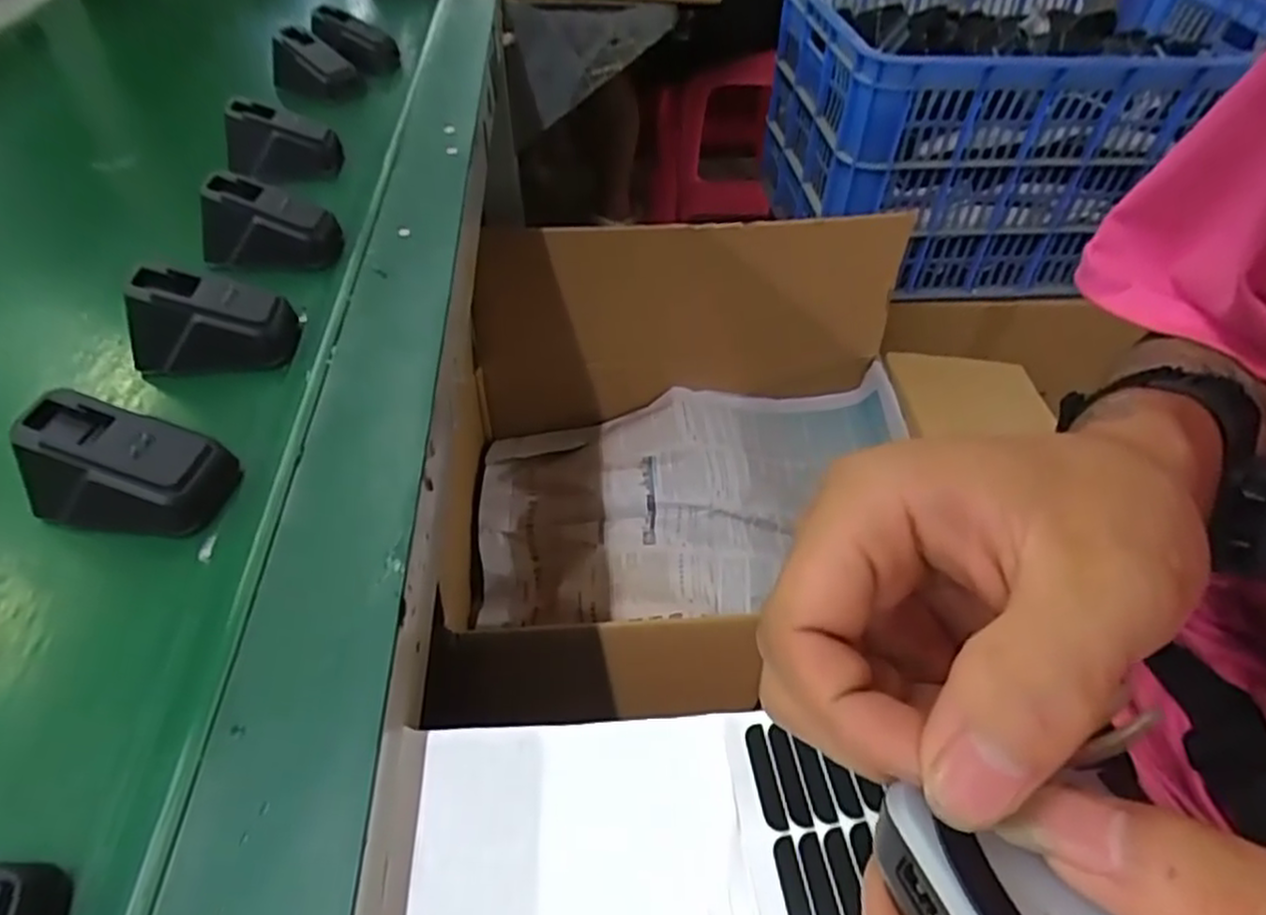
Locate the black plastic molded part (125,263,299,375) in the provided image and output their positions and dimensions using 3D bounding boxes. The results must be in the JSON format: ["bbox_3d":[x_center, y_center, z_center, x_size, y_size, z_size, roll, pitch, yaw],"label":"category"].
[{"bbox_3d":[-0.204,-0.067,0.346,0.065,0.041,0.032,-6,48,-7],"label":"black plastic molded part"}]

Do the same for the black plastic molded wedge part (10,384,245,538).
[{"bbox_3d":[-0.197,0.003,0.279,0.060,0.041,0.039,2,48,0],"label":"black plastic molded wedge part"}]

